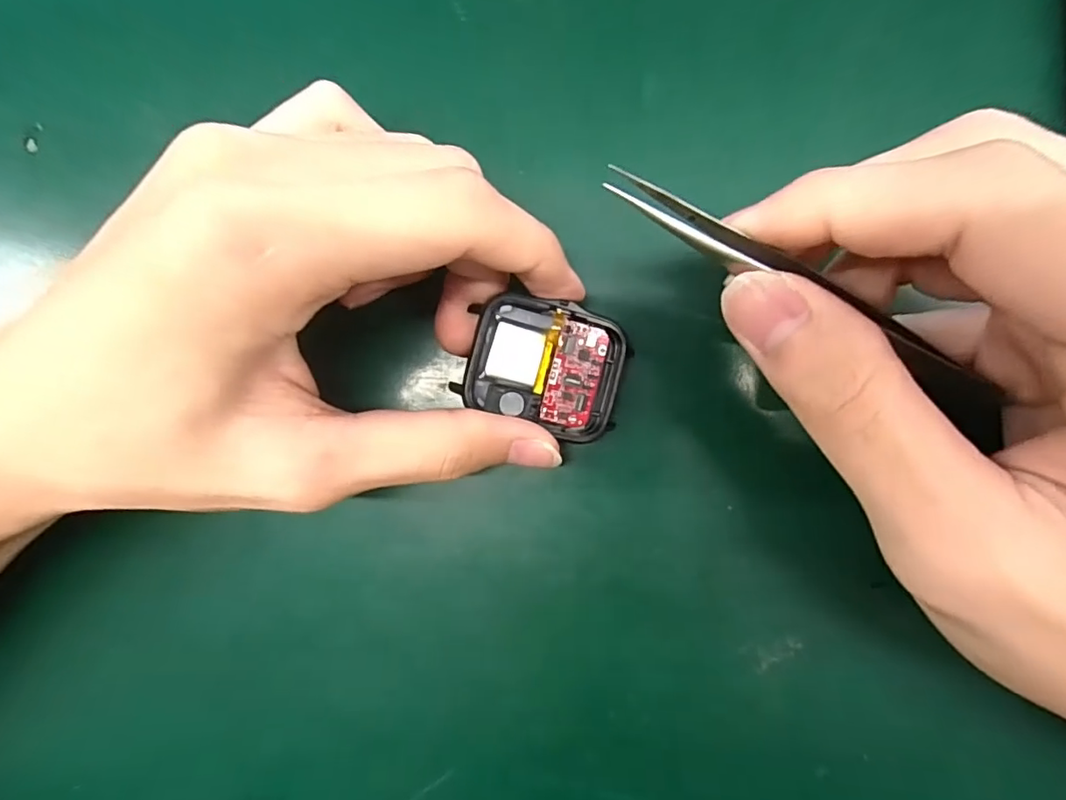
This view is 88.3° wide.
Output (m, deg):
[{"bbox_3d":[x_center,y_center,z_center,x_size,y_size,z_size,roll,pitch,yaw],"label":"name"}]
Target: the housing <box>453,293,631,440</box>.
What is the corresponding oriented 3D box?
[{"bbox_3d":[0.004,-0.010,0.158,0.043,0.012,0.035,16,89,4],"label":"housing"}]

